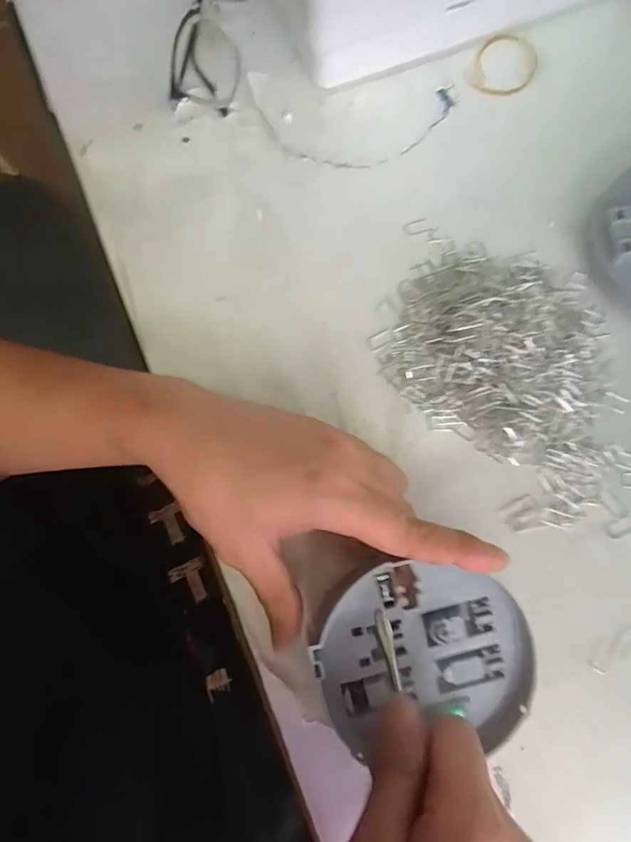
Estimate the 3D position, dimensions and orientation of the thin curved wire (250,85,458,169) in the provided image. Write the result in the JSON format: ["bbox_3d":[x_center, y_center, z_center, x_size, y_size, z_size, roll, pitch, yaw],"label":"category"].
[{"bbox_3d":[0.027,-0.193,0.326,0.135,0.004,0.060,-4,78,0],"label":"thin curved wire"}]

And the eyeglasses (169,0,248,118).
[{"bbox_3d":[-0.070,-0.267,0.325,0.045,0.030,0.136,2,78,1],"label":"eyeglasses"}]

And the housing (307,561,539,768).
[{"bbox_3d":[0.053,0.115,0.244,0.103,0.016,0.082,1,78,1],"label":"housing"}]

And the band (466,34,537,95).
[{"bbox_3d":[0.128,-0.239,0.334,0.040,0.004,0.052,24,80,5],"label":"band"}]

